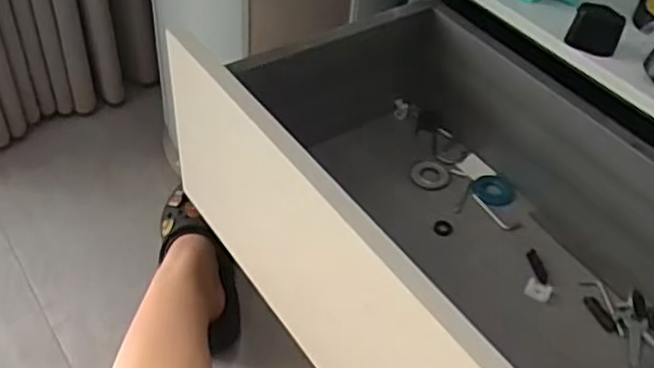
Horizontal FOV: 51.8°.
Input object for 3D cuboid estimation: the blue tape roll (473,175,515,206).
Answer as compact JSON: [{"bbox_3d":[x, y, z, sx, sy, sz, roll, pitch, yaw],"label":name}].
[{"bbox_3d":[0.187,0.006,0.751,0.045,0.010,0.044,3,44,-3],"label":"blue tape roll"}]

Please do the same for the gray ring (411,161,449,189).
[{"bbox_3d":[0.118,-0.010,0.767,0.041,0.004,0.042,3,44,-3],"label":"gray ring"}]

